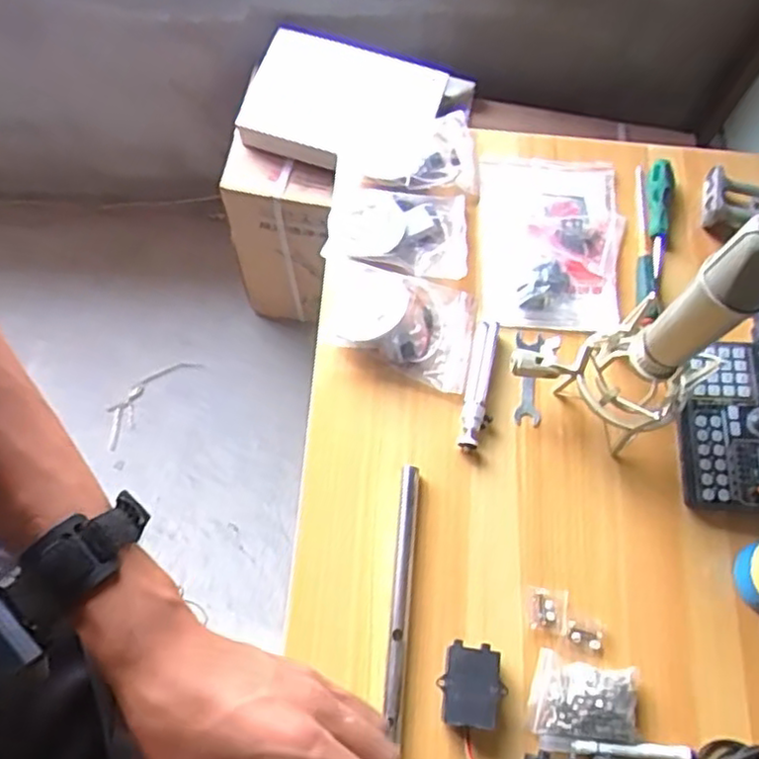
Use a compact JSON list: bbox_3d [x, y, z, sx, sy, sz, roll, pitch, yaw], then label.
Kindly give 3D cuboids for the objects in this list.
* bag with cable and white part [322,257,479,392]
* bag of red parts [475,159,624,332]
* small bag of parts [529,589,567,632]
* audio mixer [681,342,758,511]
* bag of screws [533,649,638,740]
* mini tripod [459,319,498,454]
[{"bbox_3d":[0.016,-0.060,0.717,0.161,0.047,0.107,14,68,3],"label":"bag with cable and white part"},{"bbox_3d":[0.190,-0.154,0.770,0.150,0.024,0.214,4,68,-1],"label":"bag of red parts"},{"bbox_3d":[0.155,0.211,0.636,0.033,0.007,0.034,6,68,0],"label":"small bag of parts"},{"bbox_3d":[0.358,0.046,0.690,0.107,0.030,0.166,4,68,-1],"label":"audio mixer"},{"bbox_3d":[0.178,0.279,0.601,0.086,0.020,0.065,12,68,2],"label":"bag of screws"},{"bbox_3d":[0.102,0.005,0.705,0.025,0.020,0.138,11,68,2],"label":"mini tripod"}]

